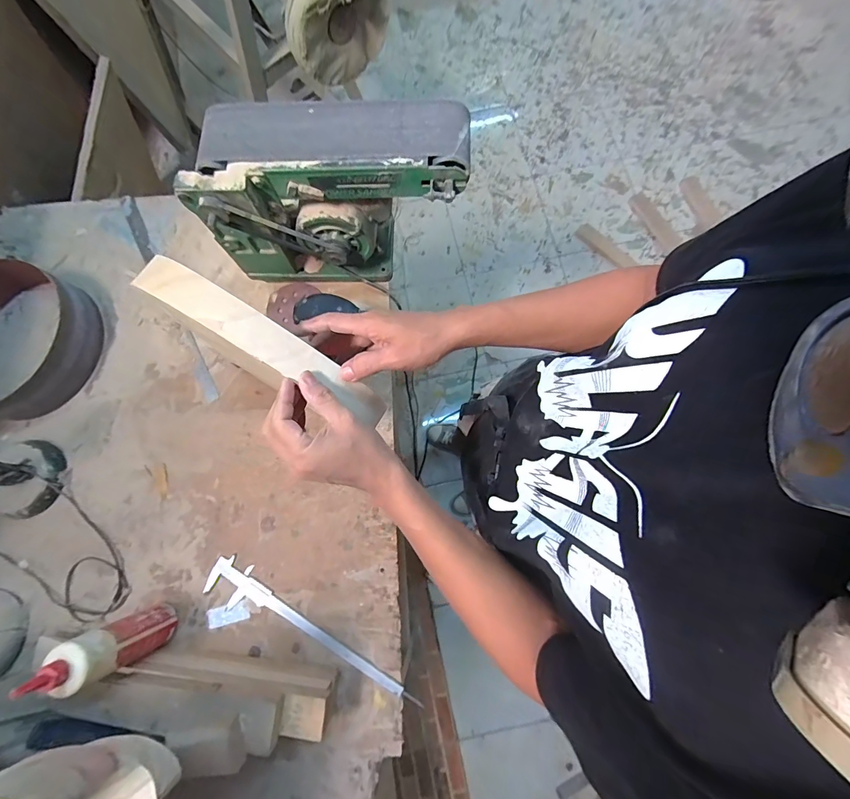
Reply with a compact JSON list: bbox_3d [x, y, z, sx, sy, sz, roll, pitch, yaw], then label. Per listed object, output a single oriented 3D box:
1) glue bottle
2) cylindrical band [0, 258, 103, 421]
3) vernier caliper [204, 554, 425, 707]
[{"bbox_3d":[-0.464,0.369,0.573,0.058,0.216,0.070,-28,78,-5],"label":"glue bottle"},{"bbox_3d":[-0.812,-0.122,0.735,0.292,0.115,0.282,0,77,1],"label":"cylindrical band"},{"bbox_3d":[-0.198,0.399,0.668,0.414,0.009,0.068,26,79,7],"label":"vernier caliper"}]

